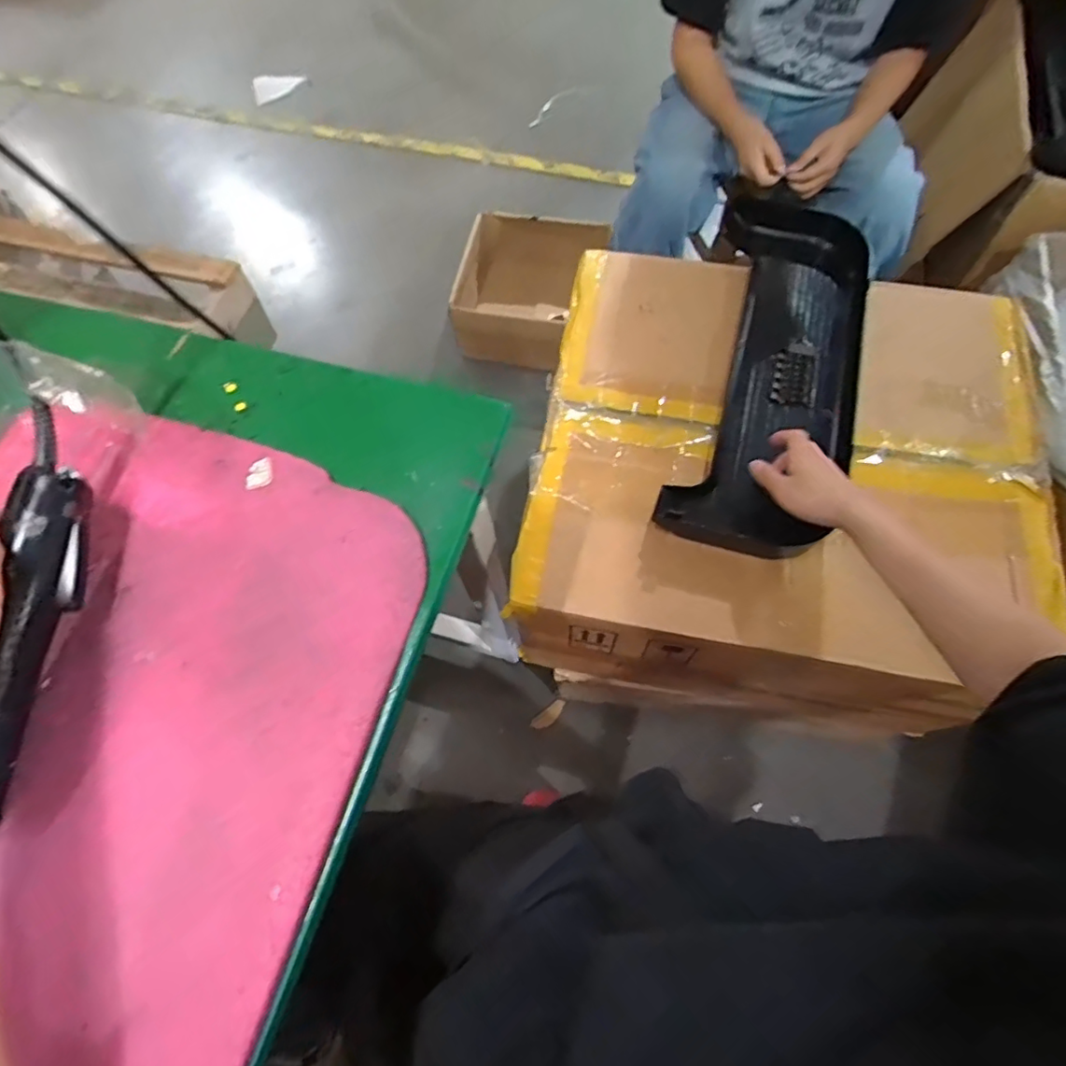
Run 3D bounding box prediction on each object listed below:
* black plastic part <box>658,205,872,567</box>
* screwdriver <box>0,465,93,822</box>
[{"bbox_3d":[0.292,-0.209,0.722,0.194,0.074,0.507,19,66,11],"label":"black plastic part"},{"bbox_3d":[-0.285,0.058,0.329,0.033,0.032,0.194,4,78,5],"label":"screwdriver"}]

